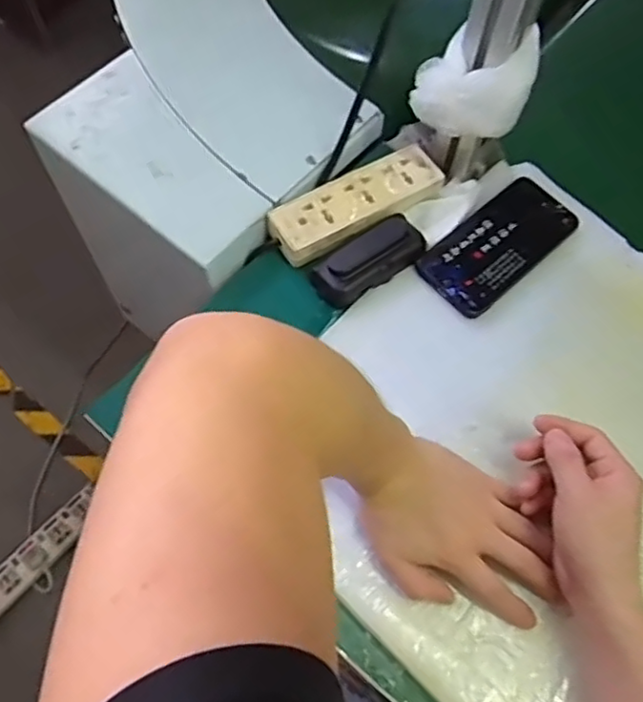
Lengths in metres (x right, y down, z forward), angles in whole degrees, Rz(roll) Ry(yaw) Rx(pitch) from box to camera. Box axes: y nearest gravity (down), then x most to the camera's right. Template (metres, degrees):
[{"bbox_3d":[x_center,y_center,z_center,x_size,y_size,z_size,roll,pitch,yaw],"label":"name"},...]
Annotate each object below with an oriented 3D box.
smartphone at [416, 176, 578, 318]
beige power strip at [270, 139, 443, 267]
[{"bbox_3d":[0.165,-0.100,0.603,0.152,0.015,0.075,-40,72,-19],"label":"smartphone"},{"bbox_3d":[0.032,-0.140,0.619,0.164,0.031,0.055,-28,68,-15],"label":"beige power strip"}]

